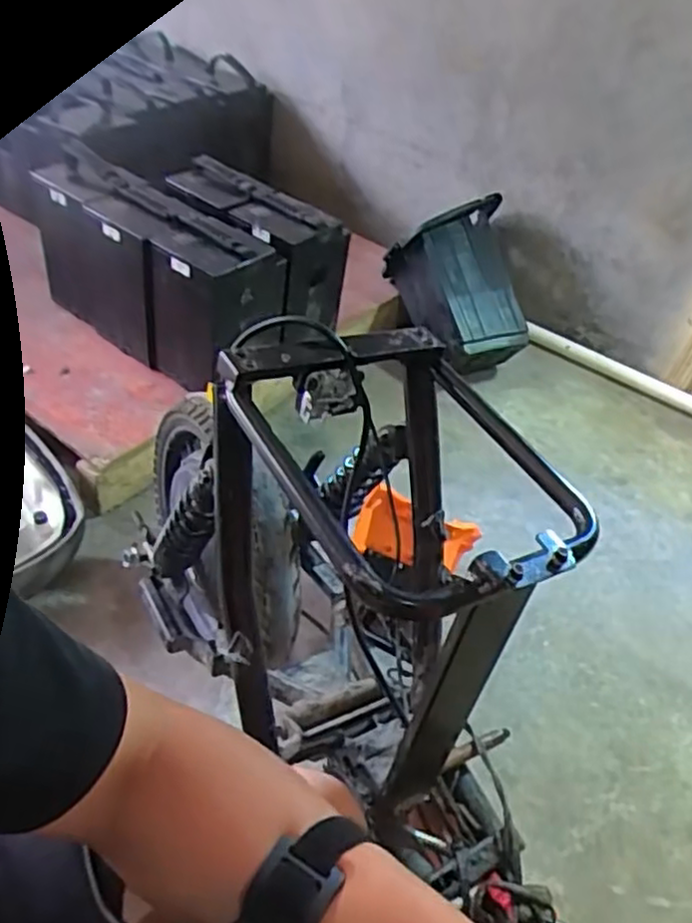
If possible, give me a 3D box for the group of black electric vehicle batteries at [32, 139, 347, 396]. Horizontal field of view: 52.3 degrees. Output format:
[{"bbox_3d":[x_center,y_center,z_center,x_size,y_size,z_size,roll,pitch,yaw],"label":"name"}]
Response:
[{"bbox_3d":[-0.289,-0.370,1.329,0.468,0.277,0.313,31,47,21],"label":"group of black electric vehicle batteries"}]

